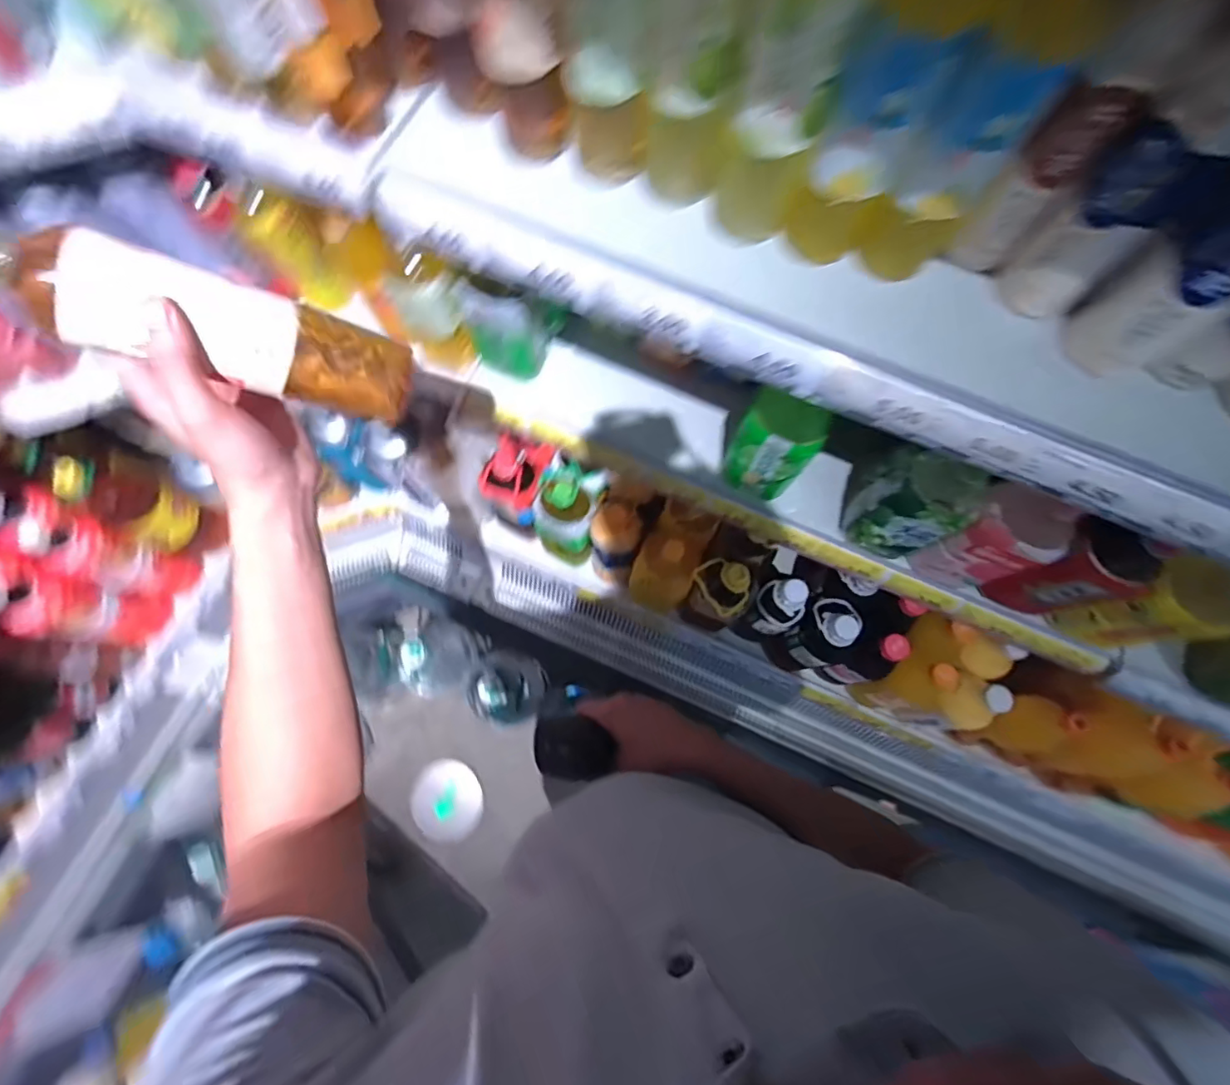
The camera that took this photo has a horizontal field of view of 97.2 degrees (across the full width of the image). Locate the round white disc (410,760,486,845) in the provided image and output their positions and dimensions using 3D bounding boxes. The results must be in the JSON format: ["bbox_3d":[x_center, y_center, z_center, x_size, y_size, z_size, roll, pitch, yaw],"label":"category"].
[{"bbox_3d":[-0.445,0.685,1.441,0.180,0.012,0.203,-31,77,-10],"label":"round white disc"}]

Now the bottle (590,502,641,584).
[{"bbox_3d":[-0.003,0.003,1.029,0.091,0.272,0.091,10,74,2],"label":"bottle"}]

